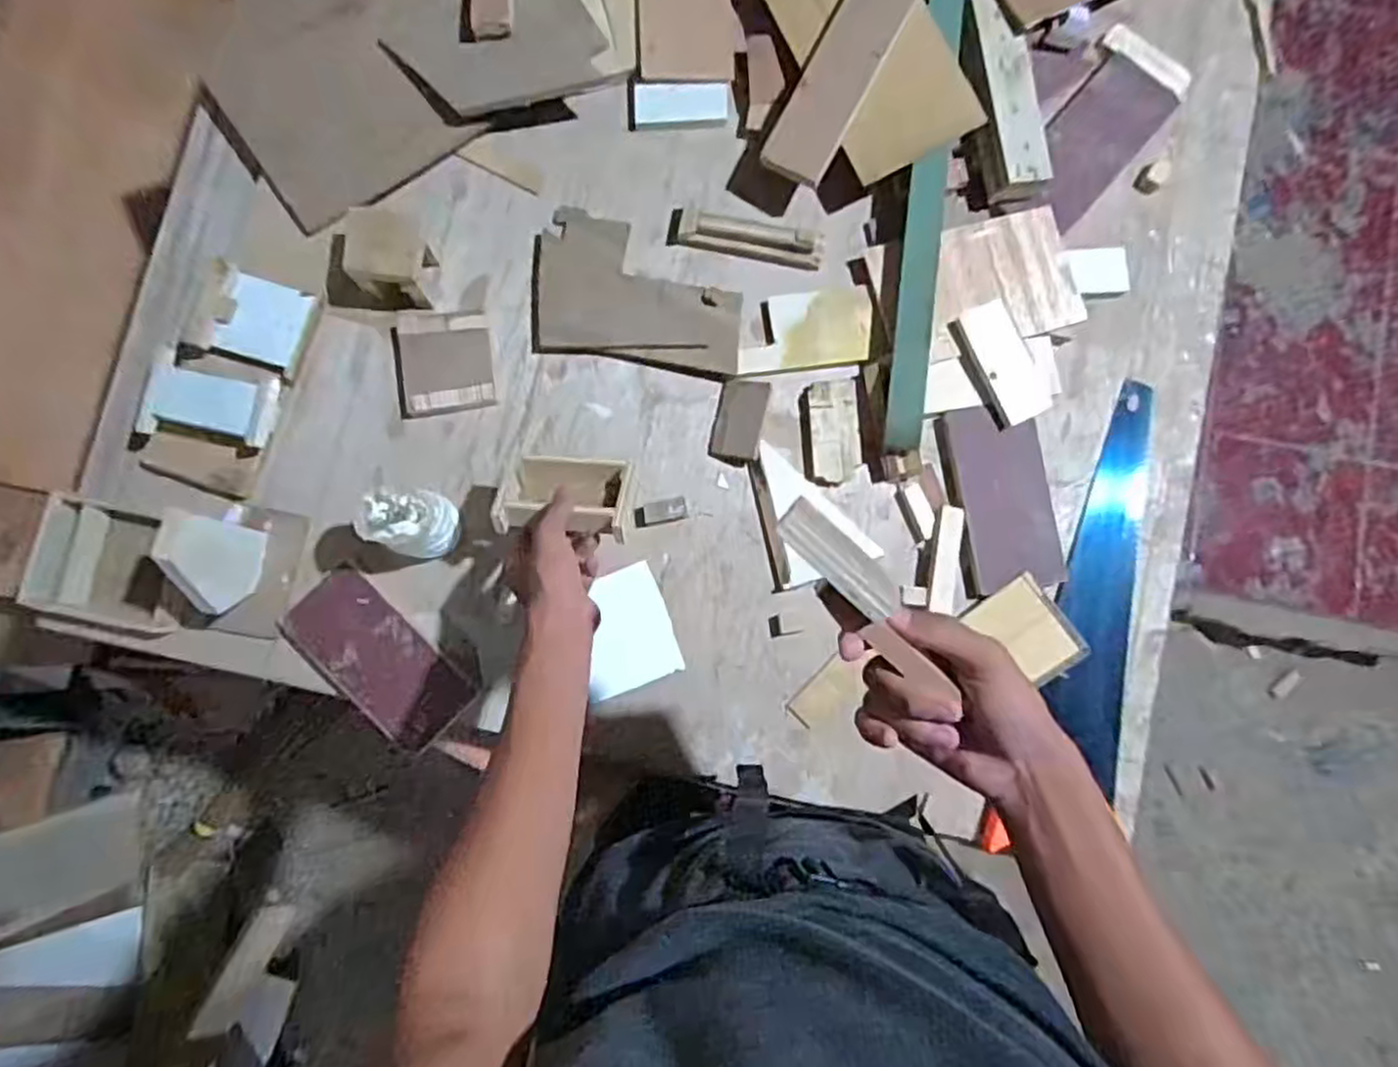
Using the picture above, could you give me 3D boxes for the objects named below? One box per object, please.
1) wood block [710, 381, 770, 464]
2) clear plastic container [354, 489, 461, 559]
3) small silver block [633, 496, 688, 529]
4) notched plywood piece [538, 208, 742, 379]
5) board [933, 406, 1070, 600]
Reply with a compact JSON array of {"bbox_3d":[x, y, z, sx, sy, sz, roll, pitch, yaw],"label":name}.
[{"bbox_3d":[0.041,-0.116,0.750,0.047,0.023,0.081,13,84,2],"label":"wood block"},{"bbox_3d":[-0.271,-0.011,0.698,0.057,0.100,0.060,0,84,1],"label":"clear plastic container"},{"bbox_3d":[-0.039,-0.022,0.751,0.053,0.020,0.026,-10,84,0],"label":"small silver block"},{"bbox_3d":[-0.060,-0.252,0.760,0.215,0.011,0.145,9,87,4],"label":"notched plywood piece"},{"bbox_3d":[0.311,-0.036,0.751,0.102,0.027,0.185,-7,84,0],"label":"board"}]

